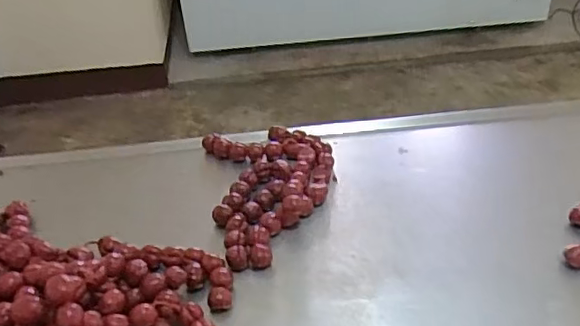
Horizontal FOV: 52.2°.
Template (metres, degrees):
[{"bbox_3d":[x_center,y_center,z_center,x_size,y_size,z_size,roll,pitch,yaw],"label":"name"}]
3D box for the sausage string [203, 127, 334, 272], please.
[{"bbox_3d":[-0.025,0.040,1.010,0.221,0.047,0.321,-10,40,-3],"label":"sausage string"}]

